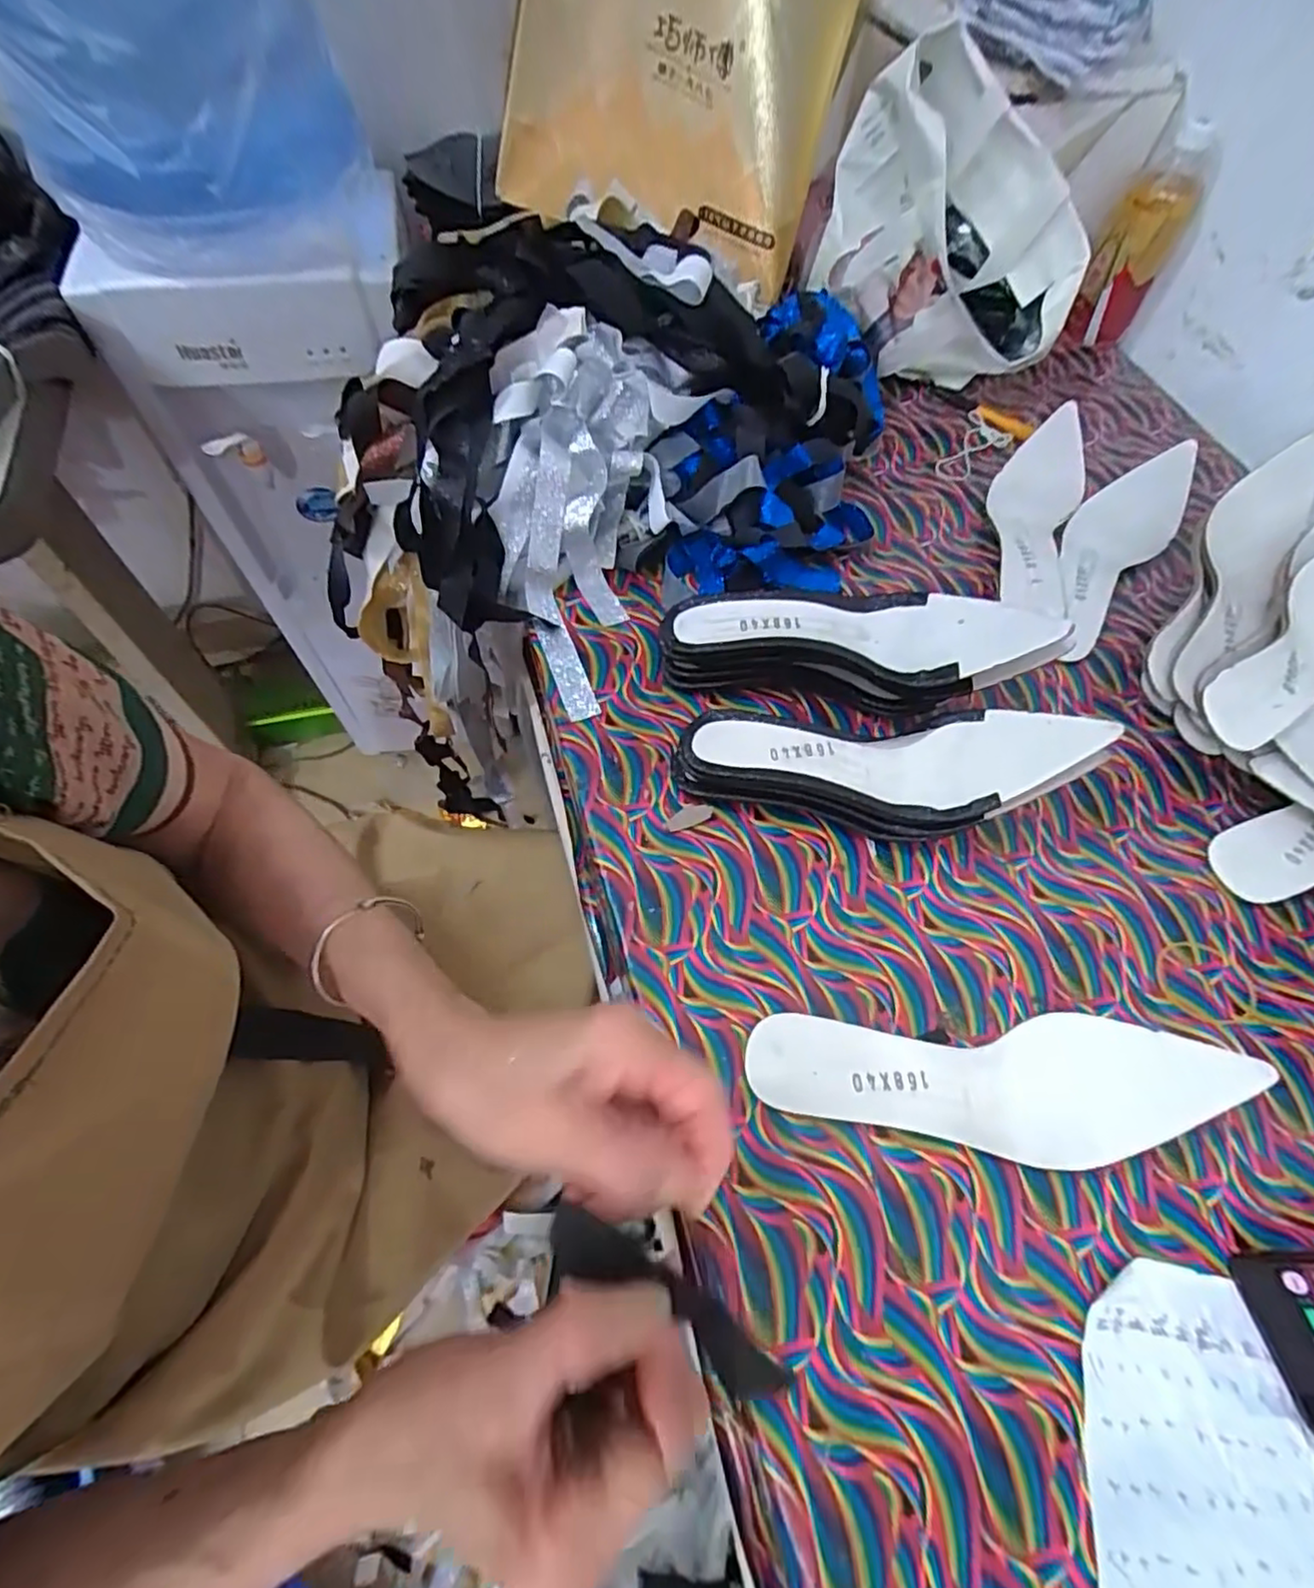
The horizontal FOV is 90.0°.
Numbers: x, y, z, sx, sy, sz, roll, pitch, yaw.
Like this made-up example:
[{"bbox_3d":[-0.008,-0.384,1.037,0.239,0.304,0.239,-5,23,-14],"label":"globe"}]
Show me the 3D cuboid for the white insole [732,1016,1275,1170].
[{"bbox_3d":[0.175,0.155,0.351,0.239,0.056,0.072,1,62,-2],"label":"white insole"}]

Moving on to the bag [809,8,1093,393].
[{"bbox_3d":[0.284,-0.544,0.642,0.240,0.199,0.168,14,62,5],"label":"bag"}]

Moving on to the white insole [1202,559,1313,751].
[{"bbox_3d":[0.458,-0.112,0.458,0.254,0.039,0.068,-34,68,-19],"label":"white insole"}]

